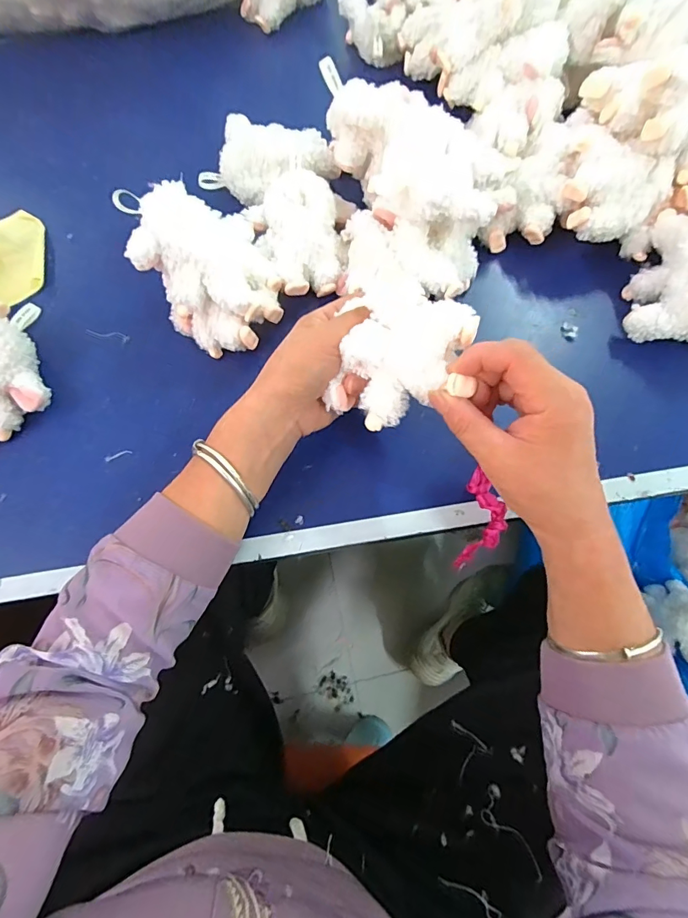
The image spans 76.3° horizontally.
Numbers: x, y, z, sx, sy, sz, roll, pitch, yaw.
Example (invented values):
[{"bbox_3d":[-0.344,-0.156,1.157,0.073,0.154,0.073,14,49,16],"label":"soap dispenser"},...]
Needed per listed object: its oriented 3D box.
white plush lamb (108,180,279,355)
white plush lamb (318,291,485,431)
[{"bbox_3d":[-0.119,-0.168,0.401,0.107,0.098,0.131,-36,74,-11],"label":"white plush lamb"},{"bbox_3d":[0.054,-0.067,0.315,0.088,0.060,0.088,4,91,28],"label":"white plush lamb"}]

